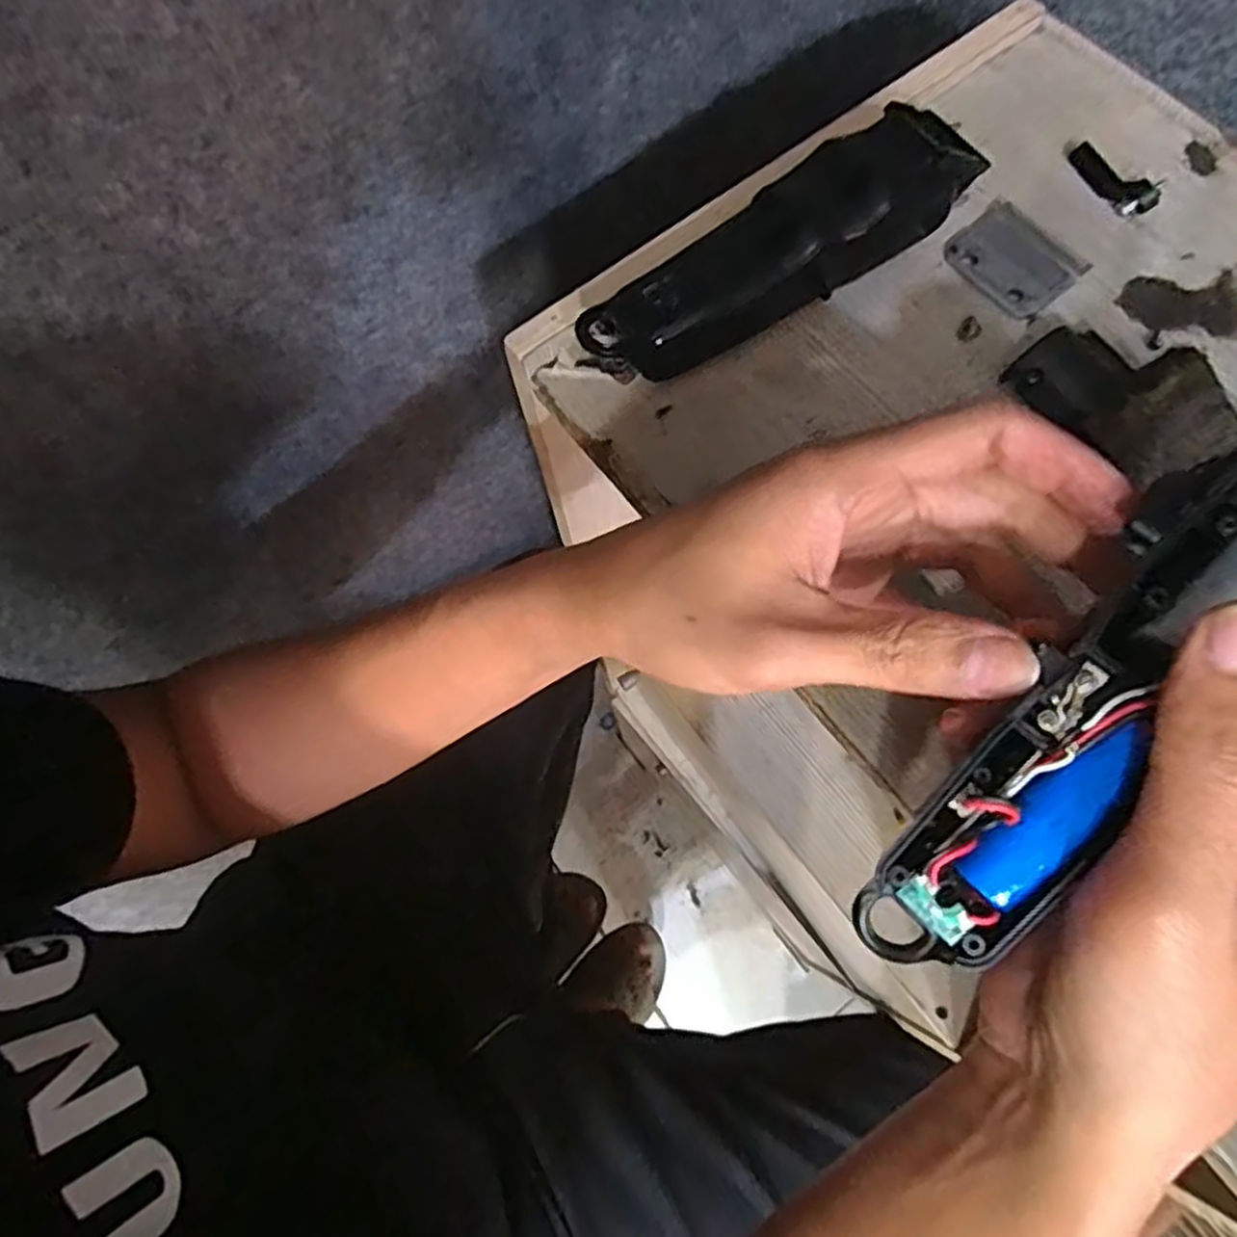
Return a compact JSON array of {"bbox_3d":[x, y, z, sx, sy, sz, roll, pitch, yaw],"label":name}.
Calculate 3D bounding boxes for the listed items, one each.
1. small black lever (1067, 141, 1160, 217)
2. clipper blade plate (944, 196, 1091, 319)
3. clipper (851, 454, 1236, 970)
[{"bbox_3d":[0.206,-0.185,0.323,0.011,0.012,0.043,-28,73,-7],"label":"small black lever"},{"bbox_3d":[0.163,-0.149,0.320,0.040,0.004,0.049,-38,75,-10],"label":"clipper blade plate"},{"bbox_3d":[0.127,0.022,0.197,0.050,0.024,0.180,42,101,13],"label":"clipper"}]

